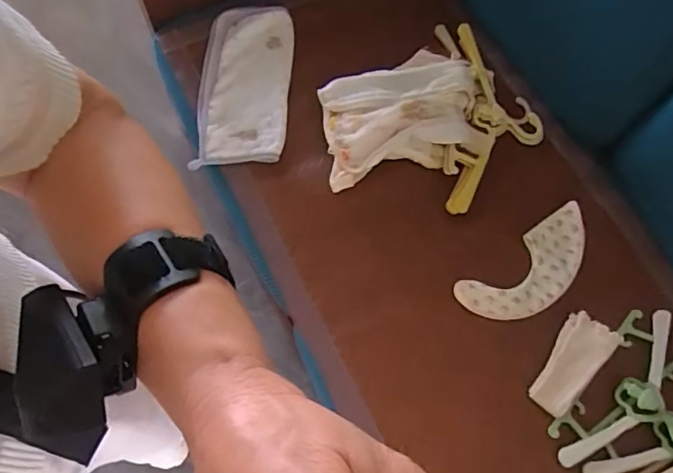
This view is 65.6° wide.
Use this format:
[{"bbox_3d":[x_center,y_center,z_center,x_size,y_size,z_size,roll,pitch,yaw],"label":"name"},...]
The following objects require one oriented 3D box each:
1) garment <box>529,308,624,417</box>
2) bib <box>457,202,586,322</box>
[{"bbox_3d":[0.297,0.162,0.660,0.060,0.009,0.127,35,84,12],"label":"garment"},{"bbox_3d":[0.263,0.046,0.694,0.206,0.016,0.090,-33,72,-13],"label":"bib"}]

